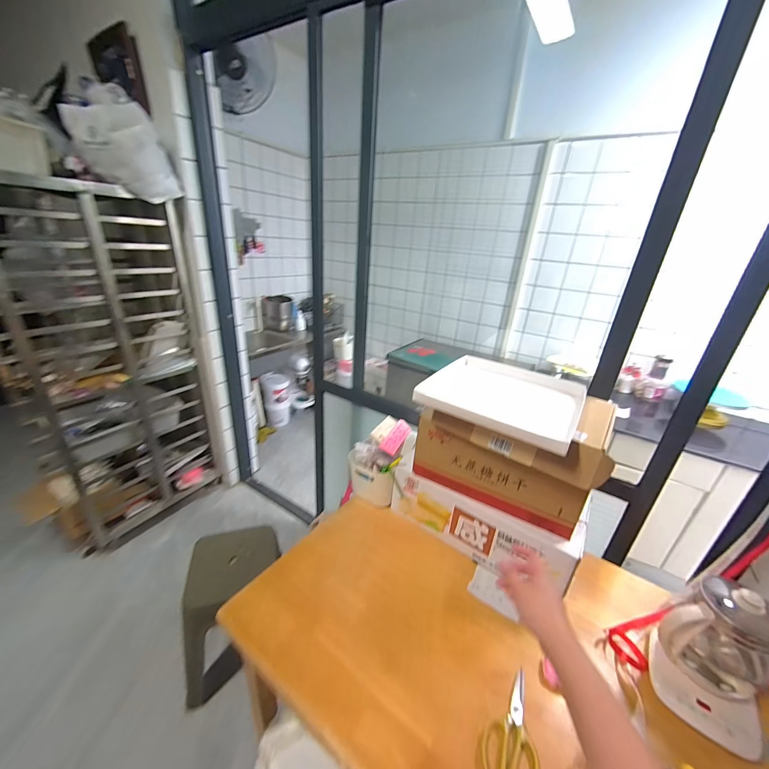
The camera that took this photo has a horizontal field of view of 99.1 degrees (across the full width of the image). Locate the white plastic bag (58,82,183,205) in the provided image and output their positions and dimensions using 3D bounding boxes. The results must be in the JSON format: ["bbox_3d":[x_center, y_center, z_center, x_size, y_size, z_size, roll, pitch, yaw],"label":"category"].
[{"bbox_3d":[-0.963,-0.879,1.215,0.305,0.317,0.148,-9,28,-28],"label":"white plastic bag"}]

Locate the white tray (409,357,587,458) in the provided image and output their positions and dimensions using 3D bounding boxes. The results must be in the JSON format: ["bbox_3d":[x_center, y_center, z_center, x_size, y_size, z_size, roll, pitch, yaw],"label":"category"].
[{"bbox_3d":[0.298,0.015,0.809,0.329,0.034,0.364,19,28,28],"label":"white tray"}]

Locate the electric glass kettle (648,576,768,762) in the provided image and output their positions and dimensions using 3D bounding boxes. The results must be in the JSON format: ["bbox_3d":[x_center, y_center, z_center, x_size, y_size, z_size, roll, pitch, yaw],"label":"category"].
[{"bbox_3d":[0.659,0.520,0.637,0.198,0.224,0.178,-14,30,-34],"label":"electric glass kettle"}]

